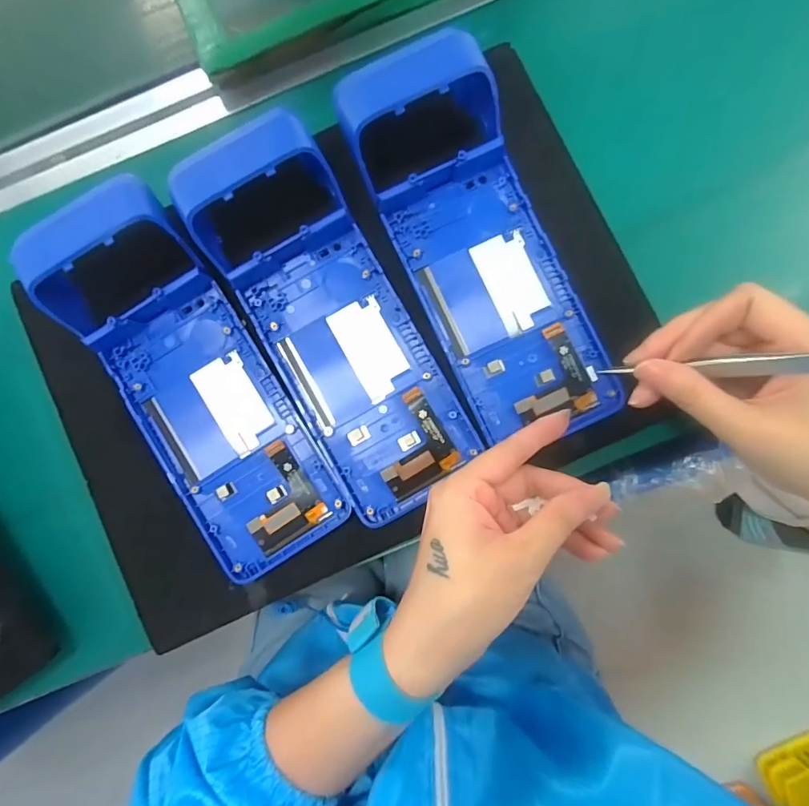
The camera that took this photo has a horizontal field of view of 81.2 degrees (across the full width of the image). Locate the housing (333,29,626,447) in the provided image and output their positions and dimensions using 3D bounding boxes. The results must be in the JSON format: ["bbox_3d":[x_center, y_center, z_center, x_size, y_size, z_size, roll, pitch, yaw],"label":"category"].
[{"bbox_3d":[0.042,-0.081,0.253,0.088,0.046,0.217,-26,83,1],"label":"housing"}]

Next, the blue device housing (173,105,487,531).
[{"bbox_3d":[-0.042,-0.045,0.254,0.083,0.046,0.216,-28,83,1],"label":"blue device housing"}]

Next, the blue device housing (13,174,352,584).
[{"bbox_3d":[-0.121,-0.009,0.256,0.088,0.048,0.219,-31,83,1],"label":"blue device housing"}]

